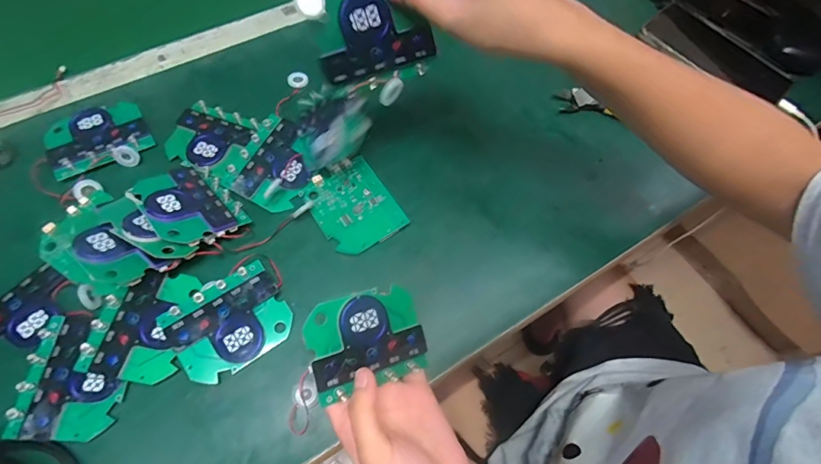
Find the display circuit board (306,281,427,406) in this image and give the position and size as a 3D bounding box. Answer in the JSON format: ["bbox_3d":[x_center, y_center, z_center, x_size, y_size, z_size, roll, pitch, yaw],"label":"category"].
[{"bbox_3d":[-0.030,0.075,0.302,0.081,0.008,0.064,-13,86,-25],"label":"display circuit board"}]

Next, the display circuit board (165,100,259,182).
[{"bbox_3d":[-0.186,-0.086,0.398,0.072,0.009,0.068,21,64,5],"label":"display circuit board"}]

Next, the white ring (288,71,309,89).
[{"bbox_3d":[-0.115,-0.156,0.439,0.020,0.004,0.018,-25,69,-16],"label":"white ring"}]

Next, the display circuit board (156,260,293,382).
[{"bbox_3d":[-0.136,0.069,0.326,0.082,0.017,0.064,-34,71,-19],"label":"display circuit board"}]

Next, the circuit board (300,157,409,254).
[{"bbox_3d":[-0.051,-0.023,0.378,0.066,0.008,0.082,-31,71,-18],"label":"circuit board"}]

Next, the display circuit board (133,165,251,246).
[{"bbox_3d":[-0.184,-0.025,0.354,0.083,0.008,0.064,42,48,21],"label":"display circuit board"}]

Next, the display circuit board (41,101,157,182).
[{"bbox_3d":[-0.287,-0.088,0.393,0.082,0.011,0.068,-27,69,-16],"label":"display circuit board"}]

